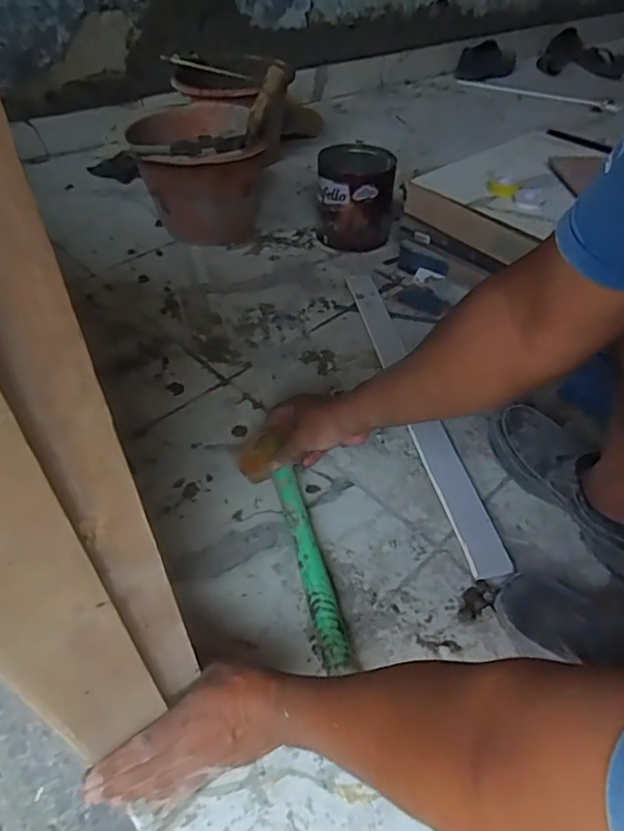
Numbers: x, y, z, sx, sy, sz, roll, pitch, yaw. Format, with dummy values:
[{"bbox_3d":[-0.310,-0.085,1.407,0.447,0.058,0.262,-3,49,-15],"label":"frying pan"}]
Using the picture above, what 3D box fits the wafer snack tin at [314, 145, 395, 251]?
[{"bbox_3d":[0.085,-0.426,1.101,0.141,0.152,0.159,5,46,4],"label":"wafer snack tin"}]

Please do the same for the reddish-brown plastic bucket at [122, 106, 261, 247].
[{"bbox_3d":[-0.217,-0.472,1.100,0.220,0.198,0.232,0,46,0],"label":"reddish-brown plastic bucket"}]

